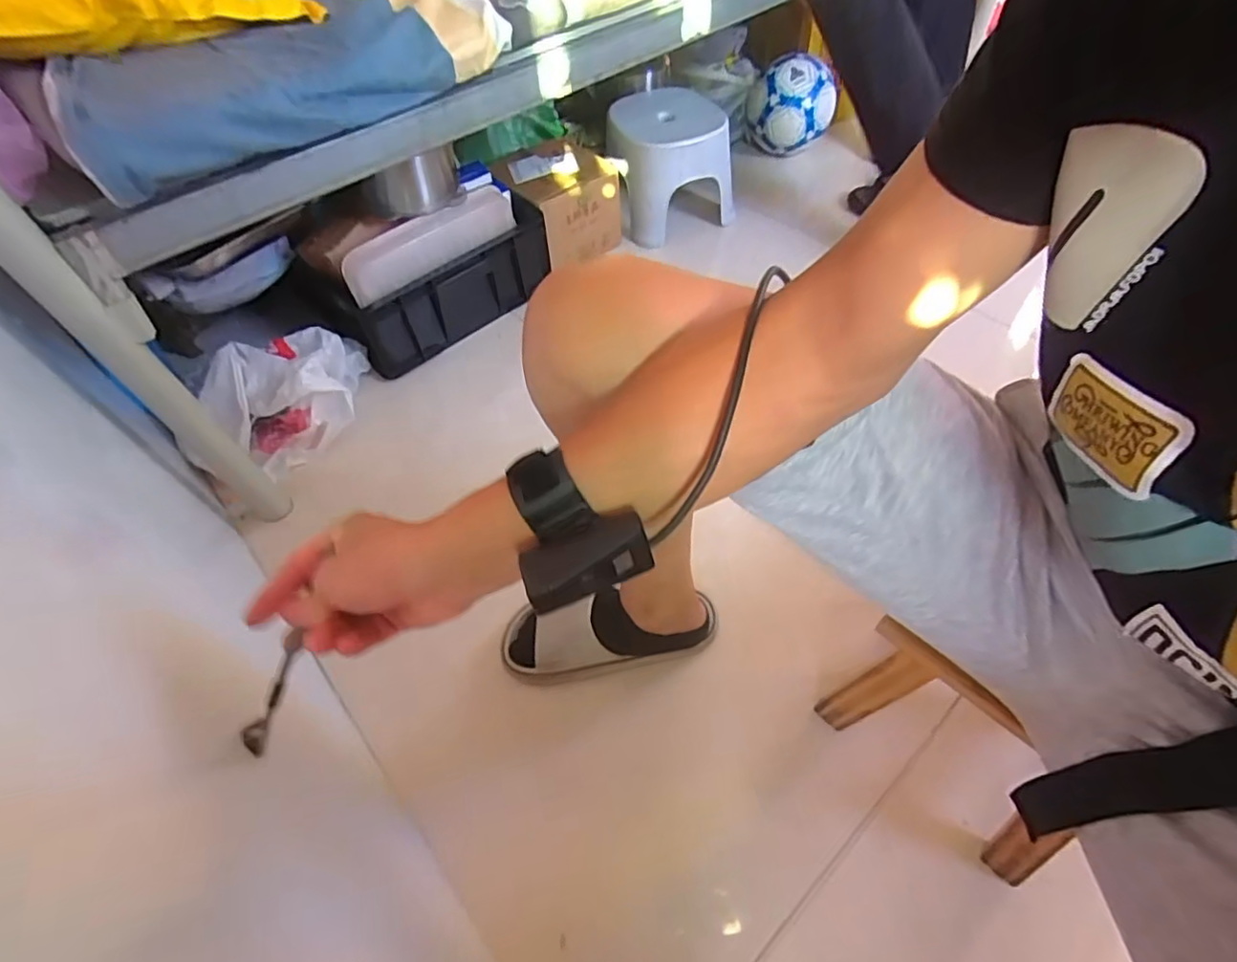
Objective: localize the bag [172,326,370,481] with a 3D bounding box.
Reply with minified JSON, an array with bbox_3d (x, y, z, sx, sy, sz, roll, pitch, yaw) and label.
[{"bbox_3d":[-0.510,-0.151,0.973,0.160,0.147,0.257,25,59,21],"label":"bag"}]

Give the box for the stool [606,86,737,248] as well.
[{"bbox_3d":[0.115,-0.668,1.278,0.253,0.201,0.275,-7,54,-1],"label":"stool"}]

